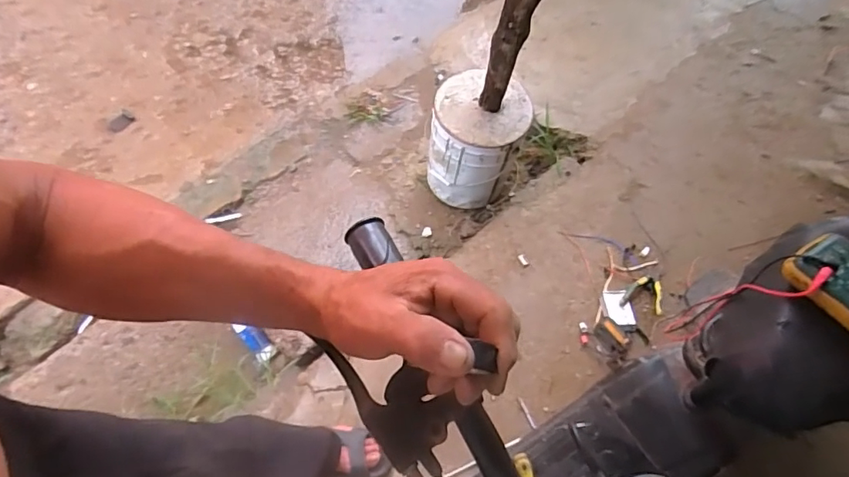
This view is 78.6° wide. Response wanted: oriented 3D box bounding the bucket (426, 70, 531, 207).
[{"bbox_3d":[0.165,-0.305,1.652,0.266,0.339,0.259,1,63,-1],"label":"bucket"}]

